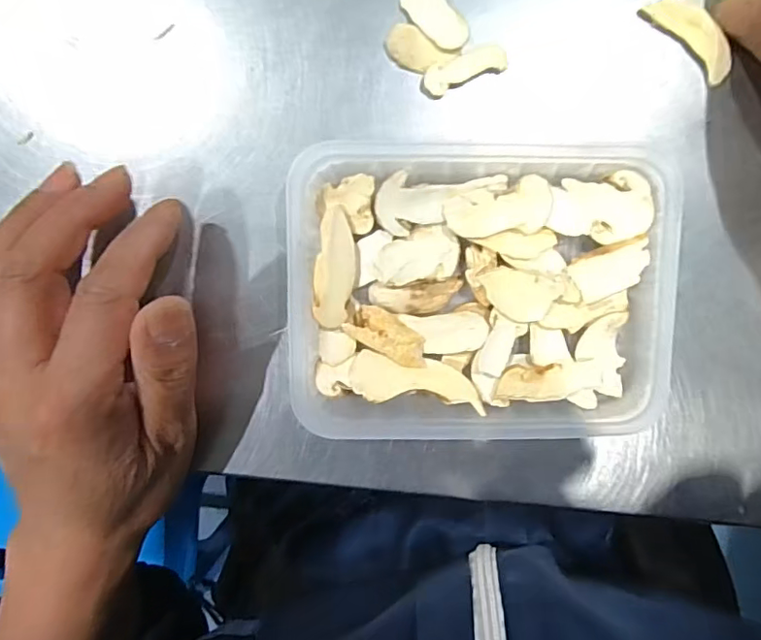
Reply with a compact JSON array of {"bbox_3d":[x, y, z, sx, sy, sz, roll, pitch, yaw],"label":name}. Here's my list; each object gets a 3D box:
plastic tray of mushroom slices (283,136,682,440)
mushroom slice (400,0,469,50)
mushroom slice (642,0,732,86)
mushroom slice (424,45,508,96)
[{"bbox_3d":[0.044,-0.013,0.243,0.164,0.024,0.130,-1,96,-1],"label":"plastic tray of mushroom slices"},{"bbox_3d":[0.023,-0.134,0.239,0.018,0.005,0.035,-35,96,3],"label":"mushroom slice"},{"bbox_3d":[0.140,-0.127,0.241,0.046,0.005,0.017,43,94,-5],"label":"mushroom slice"},{"bbox_3d":[0.038,-0.112,0.241,0.039,0.006,0.013,-22,96,2],"label":"mushroom slice"}]

